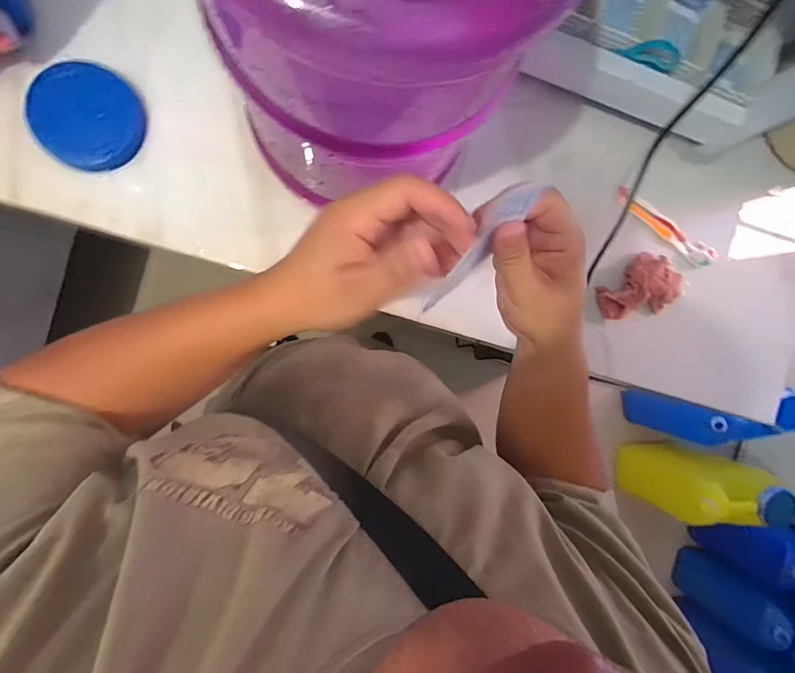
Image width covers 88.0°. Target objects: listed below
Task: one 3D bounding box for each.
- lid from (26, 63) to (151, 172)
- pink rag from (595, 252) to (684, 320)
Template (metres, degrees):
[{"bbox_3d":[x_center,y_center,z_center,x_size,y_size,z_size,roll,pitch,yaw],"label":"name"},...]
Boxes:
[{"bbox_3d":[-0.365,-0.261,0.483,0.112,0.010,0.122,0,92,-9],"label":"lid"},{"bbox_3d":[0.333,-0.070,0.572,0.087,0.053,0.083,-9,93,-9],"label":"pink rag"}]

